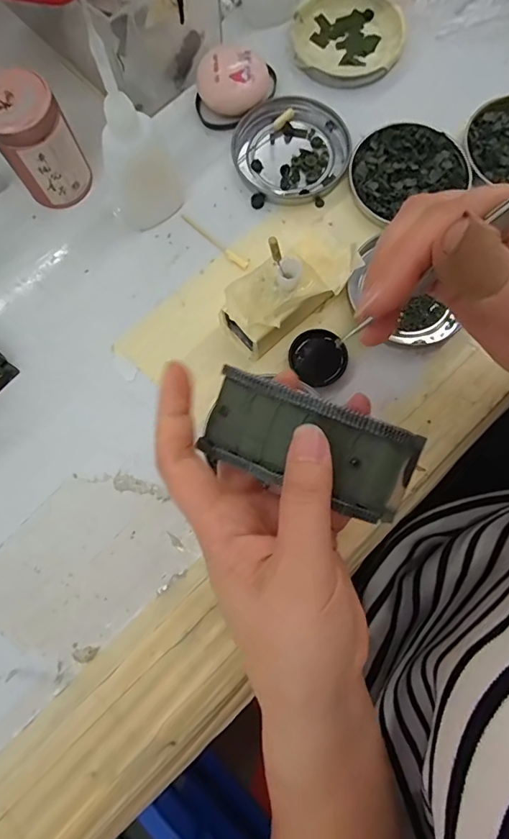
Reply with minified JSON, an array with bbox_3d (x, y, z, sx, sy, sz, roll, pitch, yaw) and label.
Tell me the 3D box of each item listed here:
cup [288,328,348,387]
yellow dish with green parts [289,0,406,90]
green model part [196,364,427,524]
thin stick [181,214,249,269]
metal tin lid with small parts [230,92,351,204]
[{"bbox_3d":[0.040,-0.039,0.280,0.034,0.008,0.034,0,79,1],"label":"cup"},{"bbox_3d":[0.067,-0.276,0.324,0.077,0.014,0.075,0,79,1],"label":"yellow dish with green parts"},{"bbox_3d":[0.024,0.012,0.202,0.095,0.024,0.041,21,80,13],"label":"green model part"},{"bbox_3d":[-0.028,-0.120,0.297,0.059,0.004,0.006,40,82,7],"label":"thin stick"},{"bbox_3d":[0.025,-0.187,0.307,0.079,0.007,0.078,0,79,1],"label":"metal tin lid with small parts"}]

